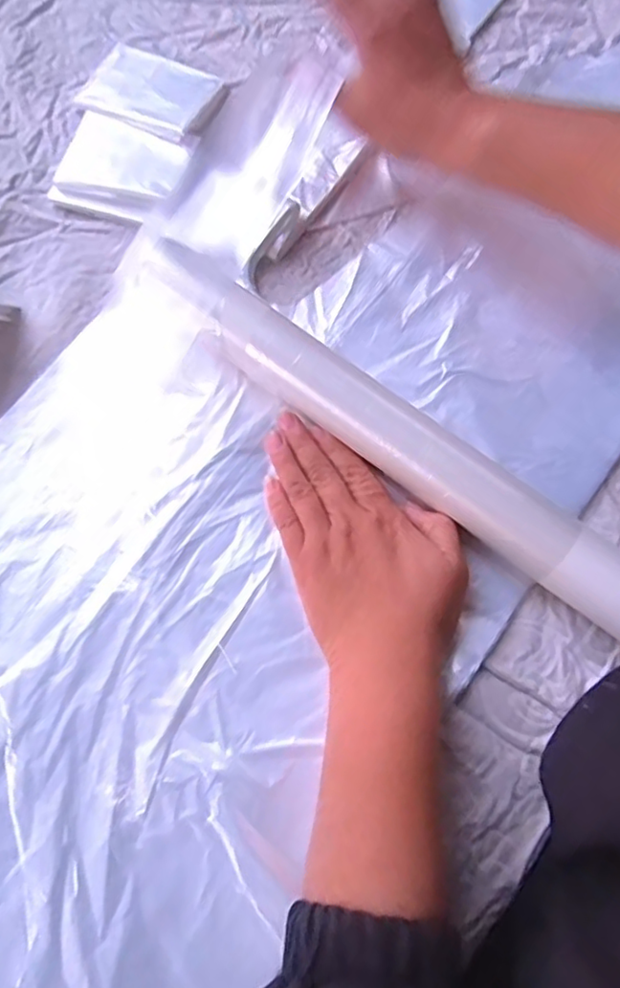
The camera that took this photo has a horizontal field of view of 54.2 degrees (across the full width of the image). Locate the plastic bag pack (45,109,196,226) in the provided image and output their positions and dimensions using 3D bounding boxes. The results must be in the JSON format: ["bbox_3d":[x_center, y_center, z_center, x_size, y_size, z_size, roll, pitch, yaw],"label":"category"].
[{"bbox_3d":[-0.128,-0.220,0.411,0.085,0.012,0.070,20,77,6],"label":"plastic bag pack"}]

